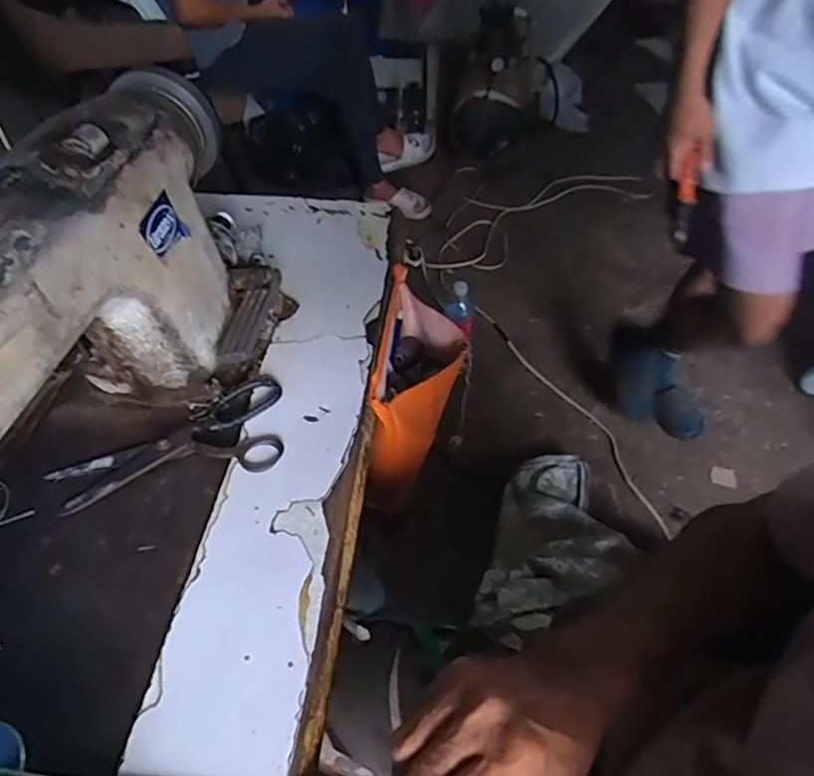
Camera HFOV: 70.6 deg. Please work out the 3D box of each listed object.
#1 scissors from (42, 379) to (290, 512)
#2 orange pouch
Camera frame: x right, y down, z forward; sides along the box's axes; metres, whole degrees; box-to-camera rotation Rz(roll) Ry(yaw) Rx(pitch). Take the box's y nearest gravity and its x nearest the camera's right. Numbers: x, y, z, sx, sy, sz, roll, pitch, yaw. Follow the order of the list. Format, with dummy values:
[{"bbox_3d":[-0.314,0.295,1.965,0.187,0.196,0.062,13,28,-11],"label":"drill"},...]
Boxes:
[{"bbox_3d":[-0.193,0.044,0.470,0.182,0.013,0.085,-12,50,-9],"label":"scissors"},{"bbox_3d":[0.016,-0.016,0.616,0.081,0.118,0.211,4,49,5],"label":"orange pouch"}]

